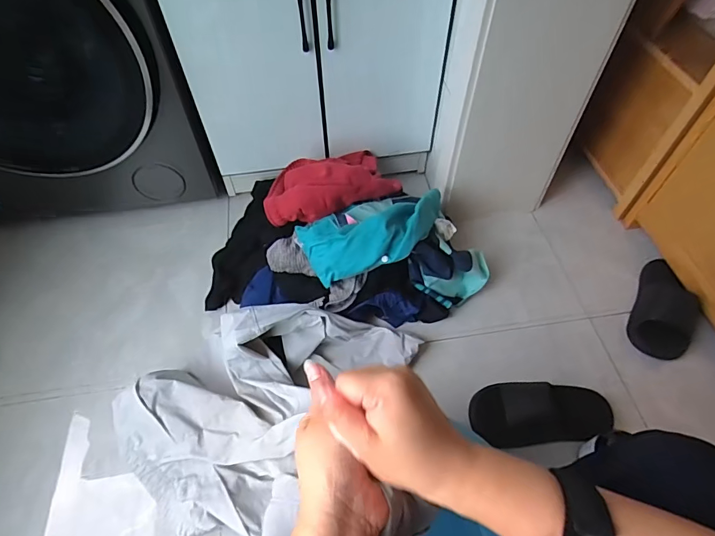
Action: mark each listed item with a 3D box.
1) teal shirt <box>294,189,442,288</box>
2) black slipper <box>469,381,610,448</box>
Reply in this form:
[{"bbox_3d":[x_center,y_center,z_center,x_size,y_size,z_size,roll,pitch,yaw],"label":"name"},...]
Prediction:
[{"bbox_3d":[0.048,-0.079,0.864,0.311,0.104,0.141,-15,55,-11],"label":"teal shirt"},{"bbox_3d":[0.349,0.272,0.800,0.262,0.082,0.098,0,54,0],"label":"black slipper"}]

